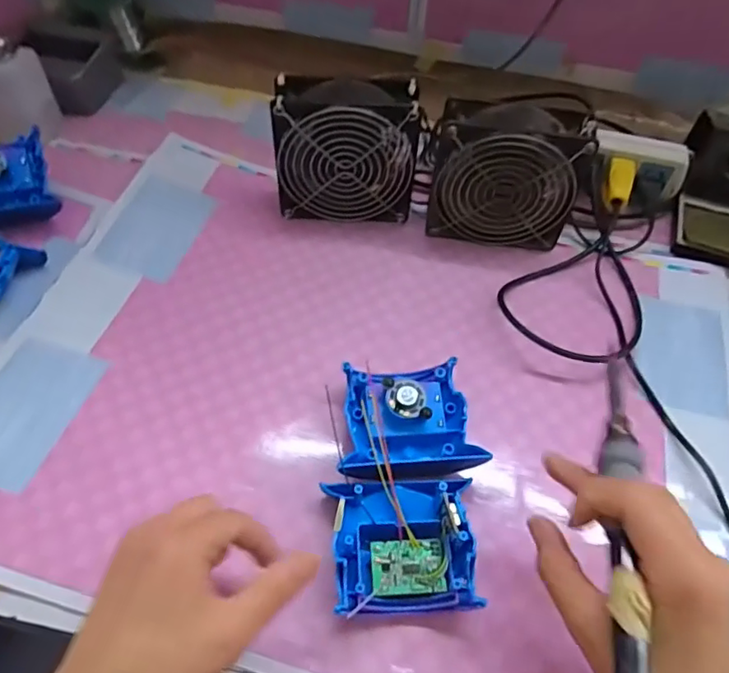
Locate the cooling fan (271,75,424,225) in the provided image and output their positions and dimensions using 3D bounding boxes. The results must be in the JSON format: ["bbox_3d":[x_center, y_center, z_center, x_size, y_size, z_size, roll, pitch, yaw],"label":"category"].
[{"bbox_3d":[-0.014,-0.162,0.486,0.122,0.120,0.048,2,55,-1],"label":"cooling fan"}]

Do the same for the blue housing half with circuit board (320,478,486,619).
[{"bbox_3d":[0.023,0.127,0.334,0.081,0.038,0.072,-3,56,-4],"label":"blue housing half with circuit board"}]

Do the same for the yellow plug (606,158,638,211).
[{"bbox_3d":[0.241,-0.146,0.521,0.023,0.014,0.052,16,73,9],"label":"yellow plug"}]

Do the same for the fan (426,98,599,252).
[{"bbox_3d":[0.119,-0.138,0.477,0.121,0.115,0.050,7,56,3],"label":"fan"}]

